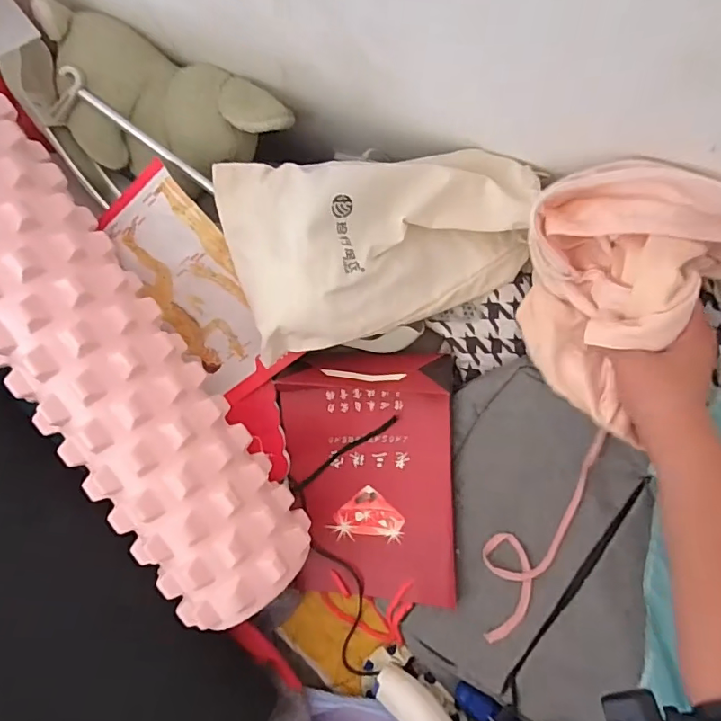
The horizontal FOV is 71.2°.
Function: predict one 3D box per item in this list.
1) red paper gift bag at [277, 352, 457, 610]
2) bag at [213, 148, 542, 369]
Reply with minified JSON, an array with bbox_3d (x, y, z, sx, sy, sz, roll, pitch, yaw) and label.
[{"bbox_3d":[0.006,0.104,0.458,0.153,0.030,0.218,-1,88,8],"label":"red paper gift bag"},{"bbox_3d":[0.020,-0.108,0.423,0.256,0.085,0.161,-15,86,7],"label":"bag"}]

